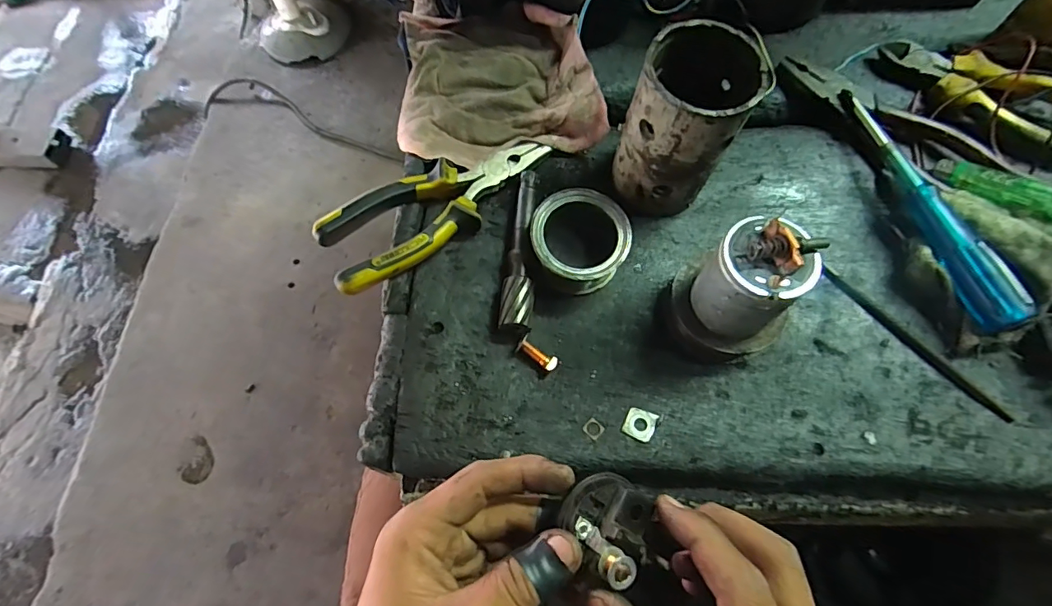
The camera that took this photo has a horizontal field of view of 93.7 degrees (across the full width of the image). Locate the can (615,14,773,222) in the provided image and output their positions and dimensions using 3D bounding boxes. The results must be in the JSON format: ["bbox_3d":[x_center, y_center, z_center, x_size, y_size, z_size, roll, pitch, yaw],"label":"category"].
[{"bbox_3d":[0.101,-0.110,0.323,0.065,0.114,0.068,0,66,0],"label":"can"}]

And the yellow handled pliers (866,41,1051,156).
[{"bbox_3d":[0.346,-0.163,0.366,0.151,0.026,0.059,42,73,17],"label":"yellow handled pliers"}]

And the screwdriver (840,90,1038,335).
[{"bbox_3d":[0.270,-0.070,0.335,0.019,0.023,0.190,-14,67,-6],"label":"screwdriver"}]

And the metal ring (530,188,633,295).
[{"bbox_3d":[0.035,-0.038,0.332,0.063,0.042,0.062,0,66,0],"label":"metal ring"}]

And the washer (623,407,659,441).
[{"bbox_3d":[0.070,0.074,0.302,0.018,0.004,0.018,23,68,10],"label":"washer"}]

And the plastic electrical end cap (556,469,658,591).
[{"bbox_3d":[0.037,0.107,0.231,0.041,0.017,0.050,14,67,7],"label":"plastic electrical end cap"}]

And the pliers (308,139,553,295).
[{"bbox_3d":[-0.057,-0.071,0.336,0.171,0.027,0.053,-37,71,-15],"label":"pliers"}]

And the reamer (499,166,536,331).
[{"bbox_3d":[-0.003,-0.037,0.341,0.020,0.021,0.119,3,66,2],"label":"reamer"}]

